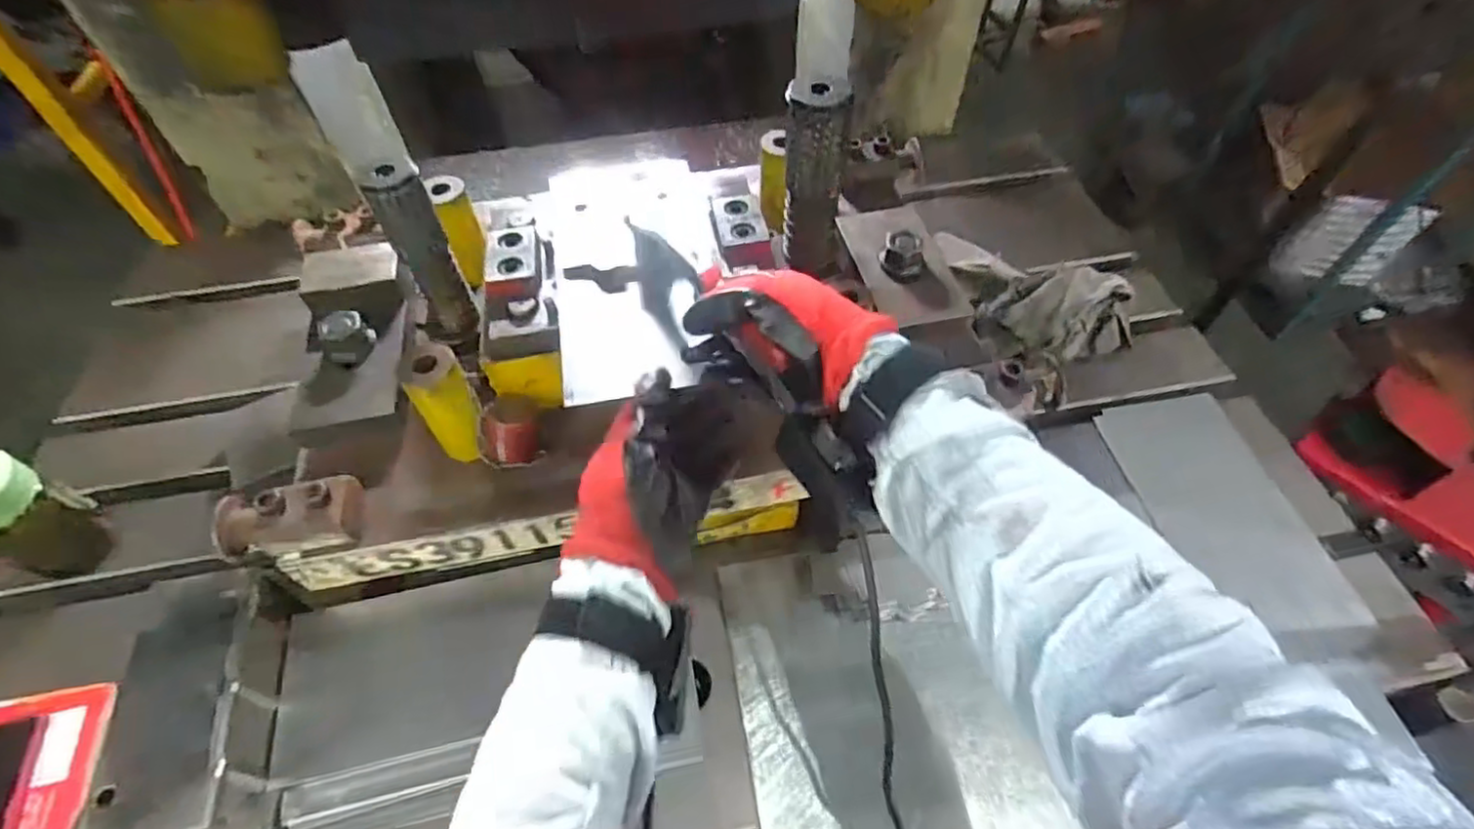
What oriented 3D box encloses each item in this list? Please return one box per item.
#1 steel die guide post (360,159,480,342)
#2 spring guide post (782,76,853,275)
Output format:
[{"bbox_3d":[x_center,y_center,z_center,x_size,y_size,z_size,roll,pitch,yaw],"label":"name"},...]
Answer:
[{"bbox_3d":[-0.230,-0.116,0.503,0.038,0.140,0.032,-19,55,-12],"label":"steel die guide post"},{"bbox_3d":[0.060,-0.174,0.523,0.047,0.147,0.040,1,53,3],"label":"spring guide post"}]

